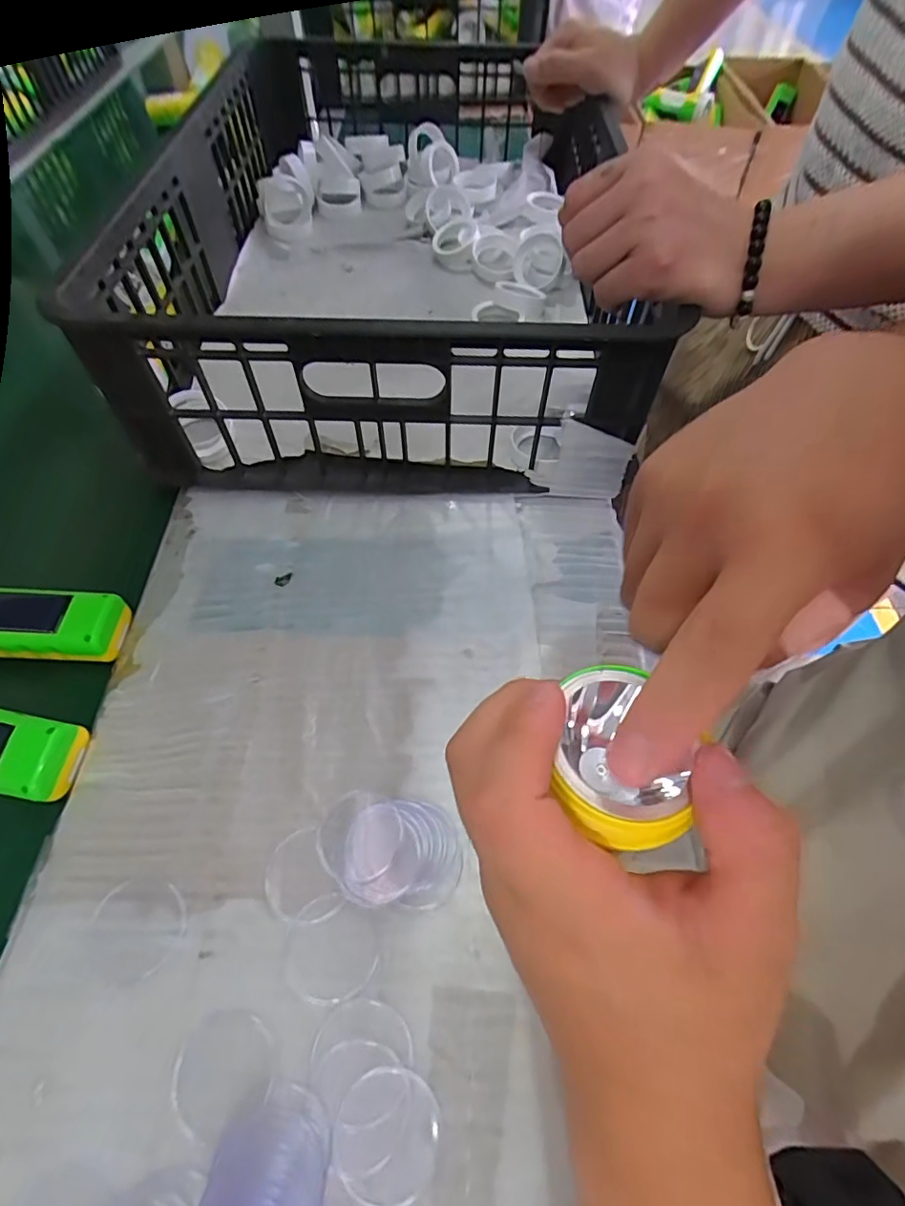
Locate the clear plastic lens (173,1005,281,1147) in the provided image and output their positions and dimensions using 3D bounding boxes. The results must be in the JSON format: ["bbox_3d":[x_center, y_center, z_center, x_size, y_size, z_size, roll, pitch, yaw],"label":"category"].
[{"bbox_3d":[-0.099,0.200,0.232,0.041,0.004,0.039,0,57,0],"label":"clear plastic lens"}]

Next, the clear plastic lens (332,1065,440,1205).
[{"bbox_3d":[-0.027,0.219,0.222,0.041,0.004,0.041,12,58,7],"label":"clear plastic lens"}]

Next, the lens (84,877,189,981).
[{"bbox_3d":[-0.151,0.155,0.259,0.043,0.004,0.040,11,57,6],"label":"lens"}]

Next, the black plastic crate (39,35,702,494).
[{"bbox_3d":[-0.049,-0.357,0.520,0.372,0.143,0.584,2,57,0],"label":"black plastic crate"}]

